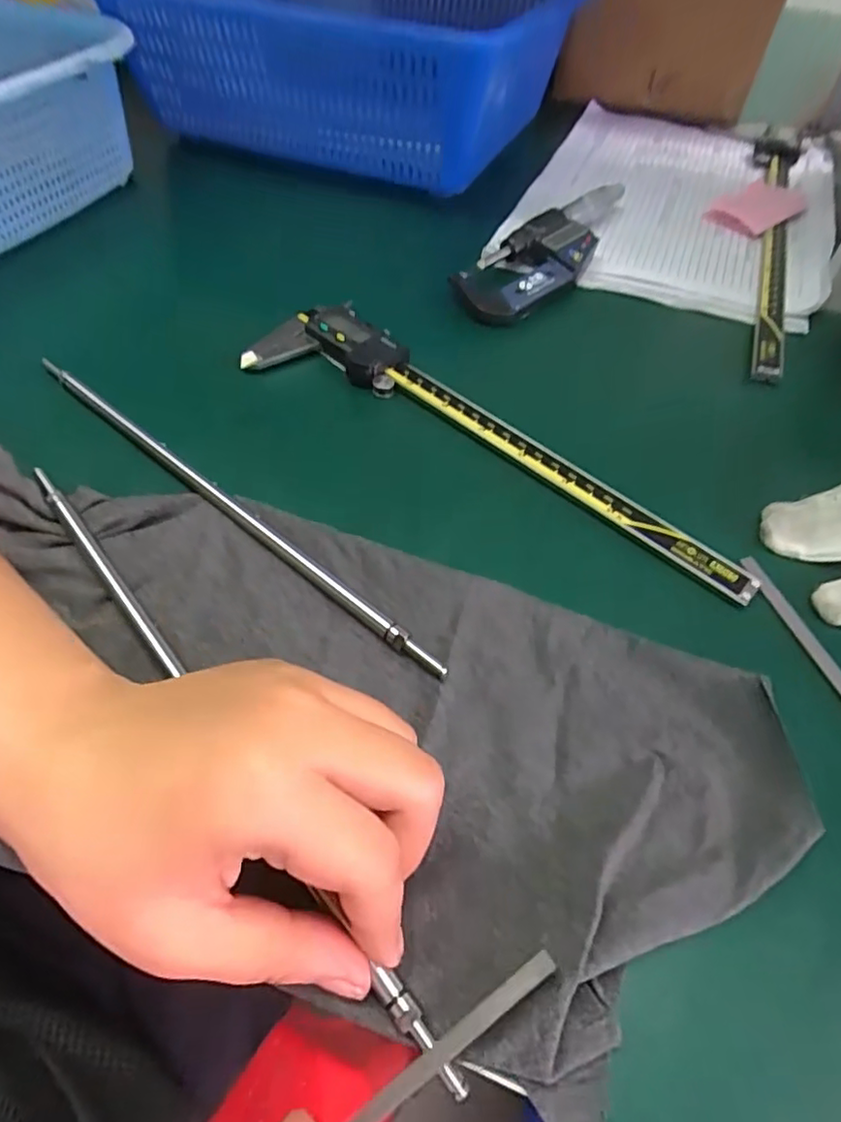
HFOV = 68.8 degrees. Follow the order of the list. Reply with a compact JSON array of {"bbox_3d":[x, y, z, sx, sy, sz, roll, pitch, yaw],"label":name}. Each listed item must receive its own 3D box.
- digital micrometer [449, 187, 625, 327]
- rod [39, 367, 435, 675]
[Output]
[{"bbox_3d":[0.089,-0.207,0.409,0.054,0.024,0.178,38,61,23],"label":"digital micrometer"},{"bbox_3d":[-0.092,-0.029,0.276,0.261,0.008,0.008,35,60,21],"label":"rod"}]

